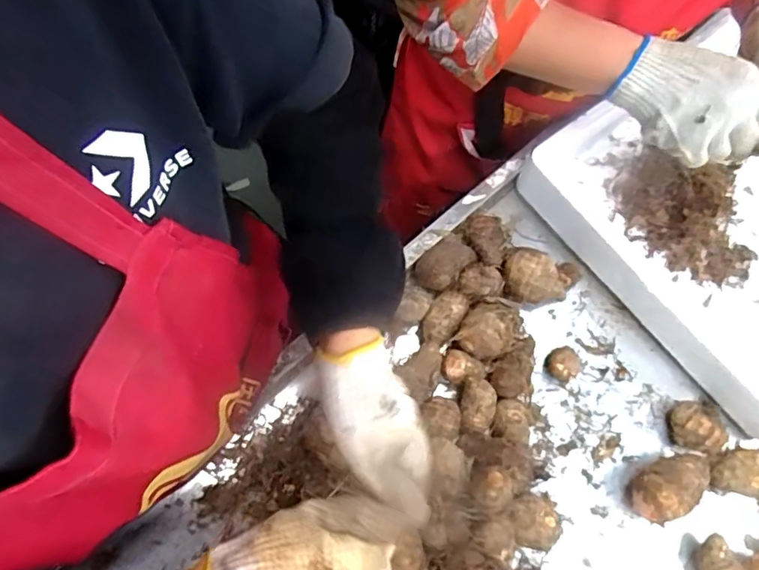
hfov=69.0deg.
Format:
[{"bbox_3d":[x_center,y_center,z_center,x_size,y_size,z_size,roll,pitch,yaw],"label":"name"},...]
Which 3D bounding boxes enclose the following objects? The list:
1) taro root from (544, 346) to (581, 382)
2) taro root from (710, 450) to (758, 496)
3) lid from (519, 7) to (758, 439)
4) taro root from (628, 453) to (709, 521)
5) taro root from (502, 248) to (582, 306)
[{"bbox_3d":[0.192,0.084,0.583,0.029,0.034,0.032,-36,75,-14],"label":"taro root"},{"bbox_3d":[0.358,0.186,0.547,0.055,0.038,0.040,-1,70,-3],"label":"taro root"},{"bbox_3d":[0.460,-0.109,0.644,0.471,0.068,0.389,-36,75,-14],"label":"lid"},{"bbox_3d":[0.280,0.193,0.534,0.084,0.053,0.047,-25,73,-11],"label":"taro root"},{"bbox_3d":[0.177,-0.006,0.597,0.086,0.051,0.051,7,70,0],"label":"taro root"}]

